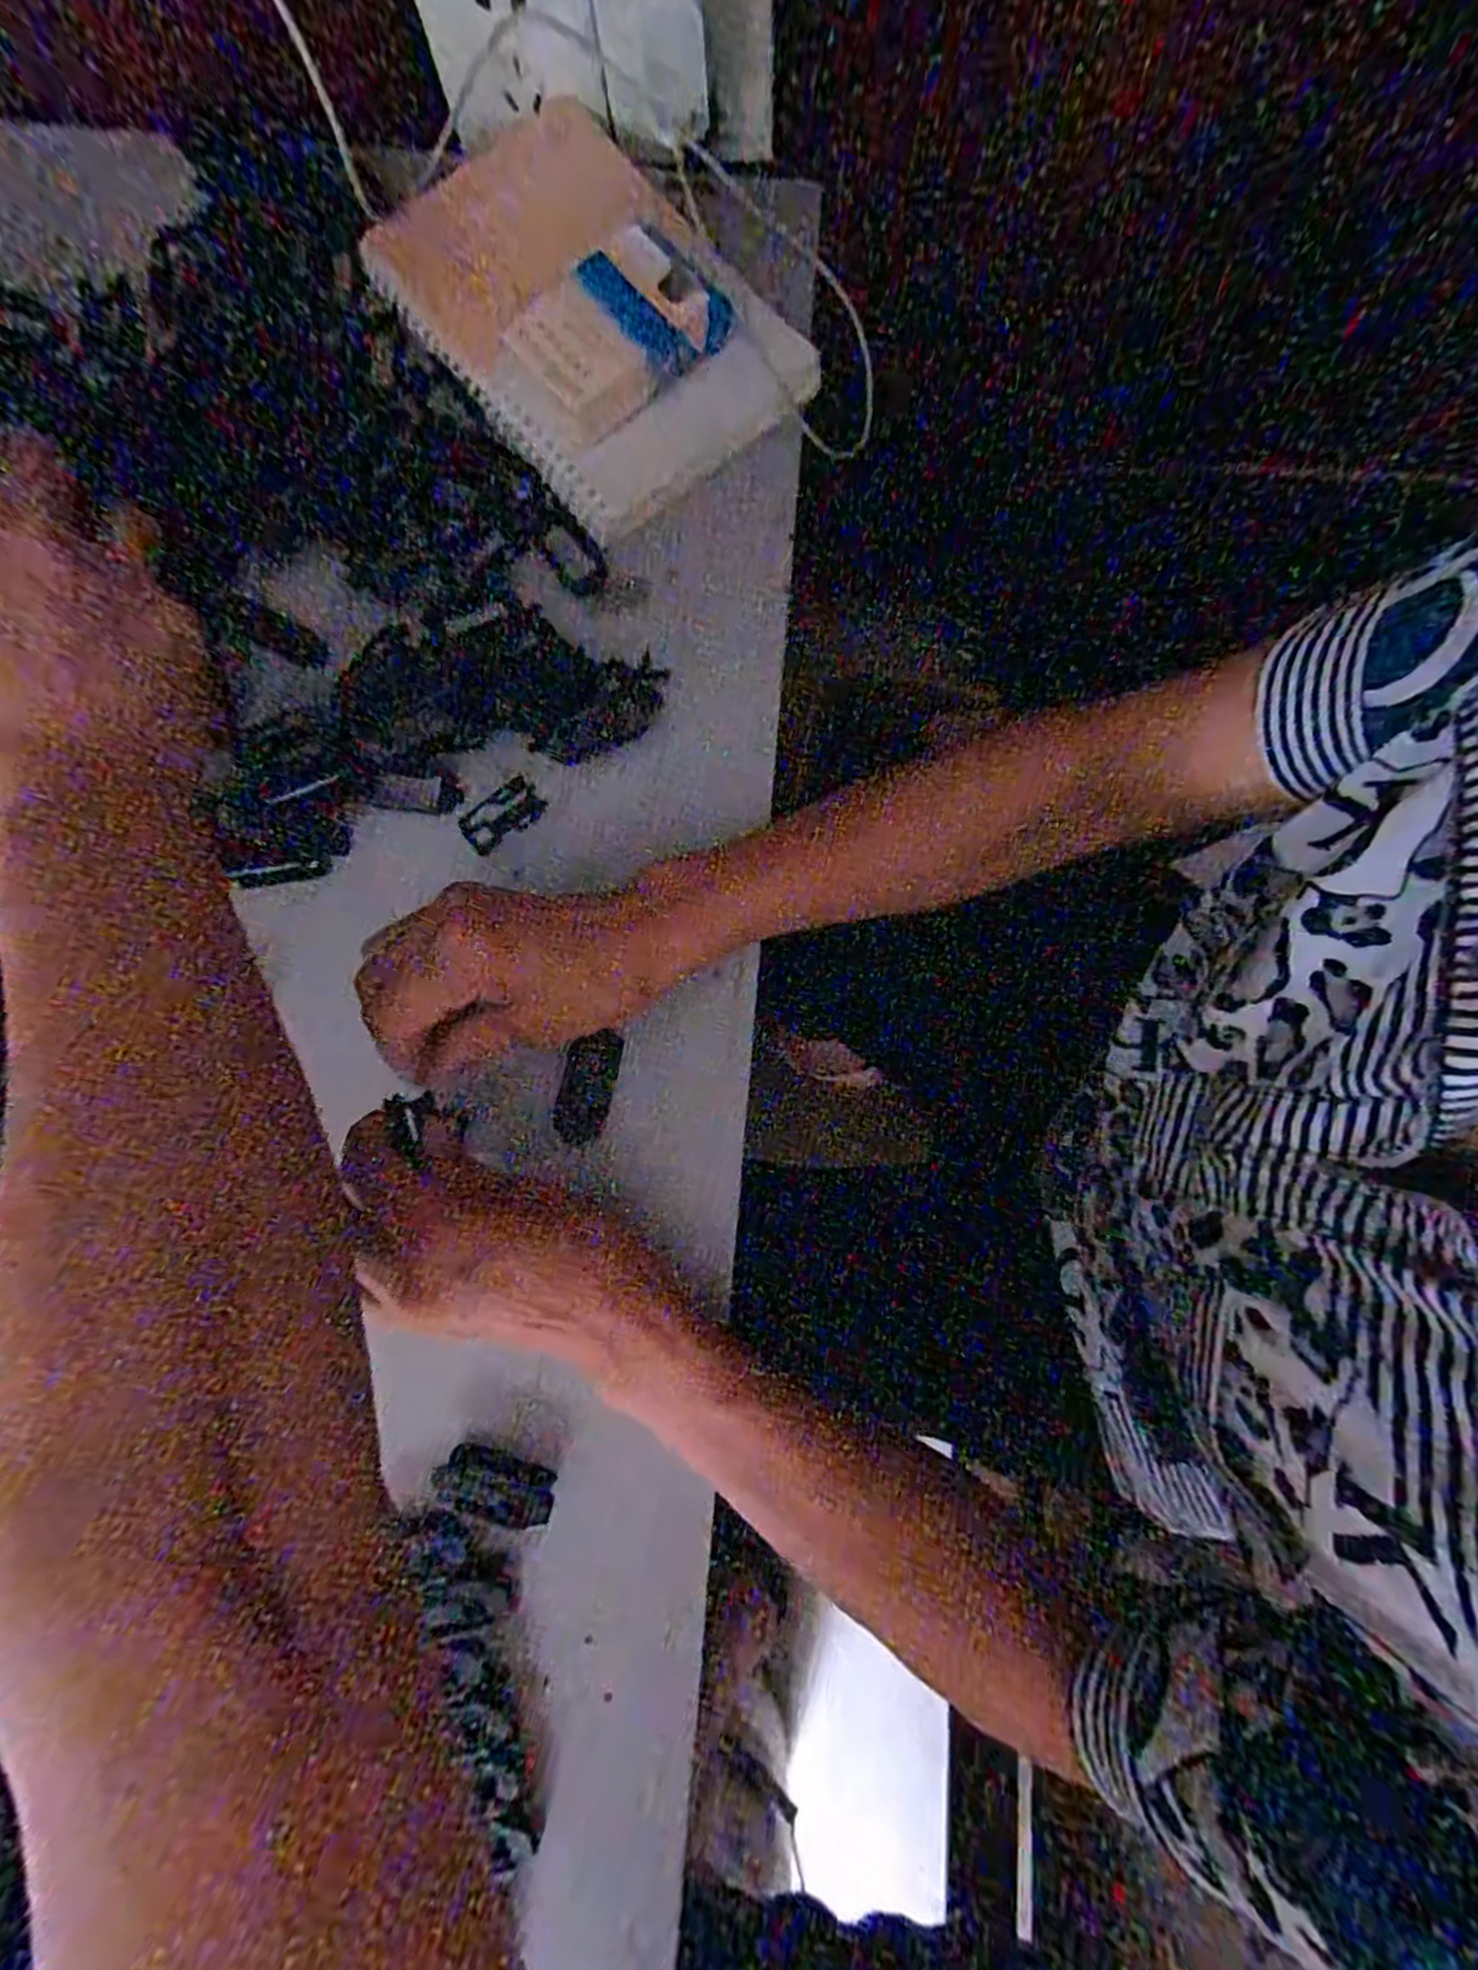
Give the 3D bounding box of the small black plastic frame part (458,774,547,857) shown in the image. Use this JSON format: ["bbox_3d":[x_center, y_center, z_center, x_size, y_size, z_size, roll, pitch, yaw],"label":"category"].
[{"bbox_3d":[-0.114,-0.081,0.364,0.040,0.009,0.020,-36,79,-7],"label":"small black plastic frame part"}]

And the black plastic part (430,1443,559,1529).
[{"bbox_3d":[-0.104,0.214,0.324,0.052,0.007,0.024,29,43,-17],"label":"black plastic part"}]

